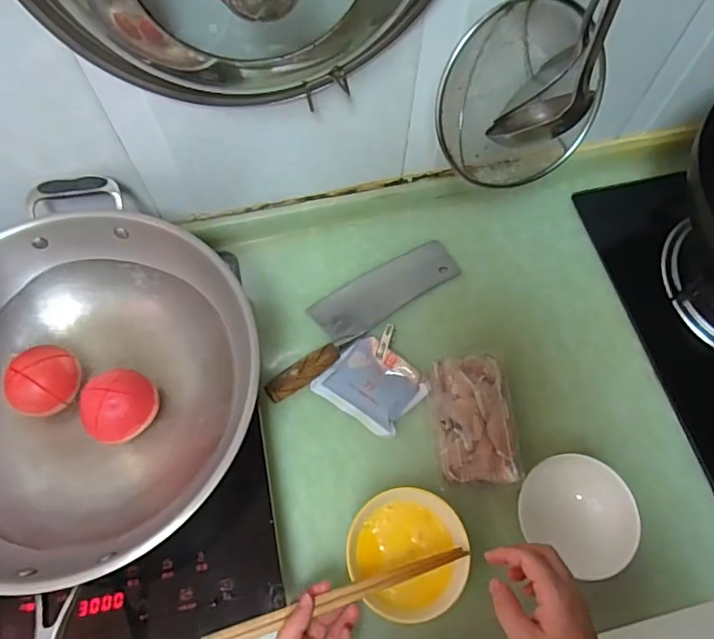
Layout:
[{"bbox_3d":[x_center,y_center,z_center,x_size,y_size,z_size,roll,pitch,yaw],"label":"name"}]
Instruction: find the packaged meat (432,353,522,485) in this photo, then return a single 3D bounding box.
[{"bbox_3d":[0.125,0.109,0.591,0.081,0.045,0.134,-1,66,-2],"label":"packaged meat"}]

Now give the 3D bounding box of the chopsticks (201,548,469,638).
[{"bbox_3d":[-0.016,0.247,0.481,0.238,0.012,0.015,-16,67,-8],"label":"chopsticks"}]

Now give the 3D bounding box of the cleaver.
[{"bbox_3d":[0.001,-0.014,0.650,0.282,0.032,0.075,-36,71,-16],"label":"cleaver"}]

